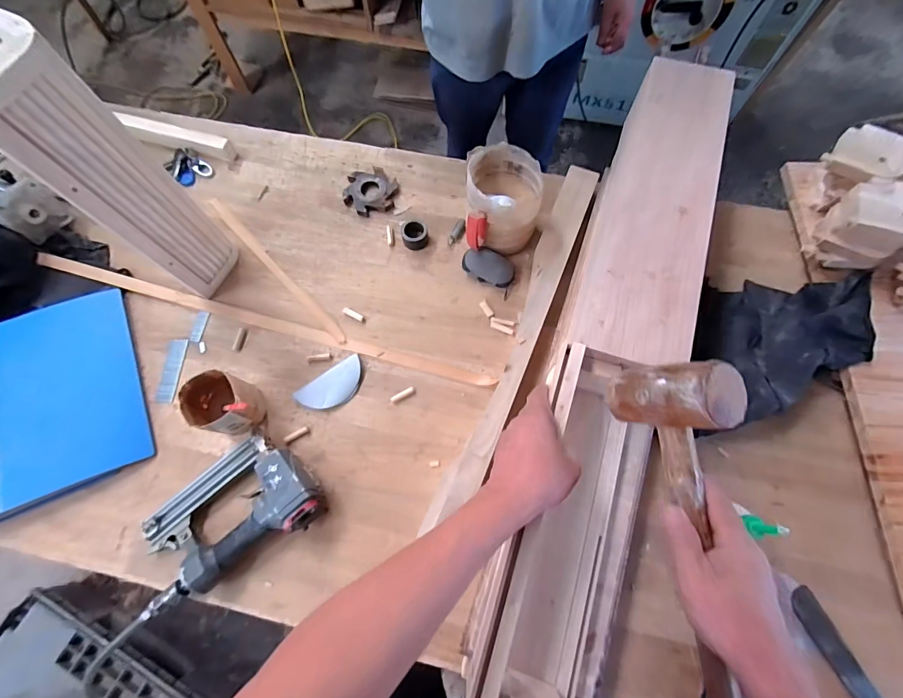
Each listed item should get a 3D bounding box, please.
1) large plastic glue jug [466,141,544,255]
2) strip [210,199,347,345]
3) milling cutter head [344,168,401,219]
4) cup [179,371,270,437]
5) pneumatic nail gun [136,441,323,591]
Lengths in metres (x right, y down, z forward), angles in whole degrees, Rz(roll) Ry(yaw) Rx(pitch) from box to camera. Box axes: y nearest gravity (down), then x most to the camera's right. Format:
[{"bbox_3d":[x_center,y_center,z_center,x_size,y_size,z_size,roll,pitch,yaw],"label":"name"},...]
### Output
[{"bbox_3d":[0.087,-0.238,0.676,0.122,0.134,0.140,0,72,0],"label":"large plastic glue jug"},{"bbox_3d":[-0.321,-0.149,0.723,0.019,0.005,0.400,-43,76,-11],"label":"strip"},{"bbox_3d":[-0.152,-0.297,0.750,0.100,0.014,0.094,-17,72,-4],"label":"milling cutter head"},{"bbox_3d":[-0.338,0.084,0.597,0.088,0.091,0.078,10,72,5],"label":"cup"},{"bbox_3d":[-0.310,0.230,0.562,0.233,0.066,0.159,-36,74,-10],"label":"pneumatic nail gun"}]

